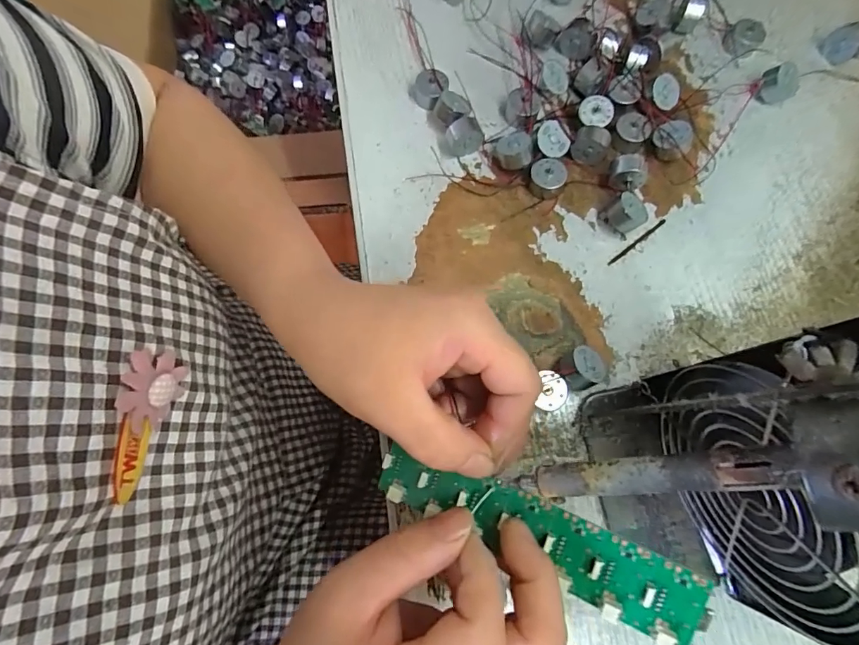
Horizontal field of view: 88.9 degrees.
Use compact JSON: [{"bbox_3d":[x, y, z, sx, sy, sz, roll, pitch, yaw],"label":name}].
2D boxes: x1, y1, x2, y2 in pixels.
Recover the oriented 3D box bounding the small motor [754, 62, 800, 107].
[{"bbox_3d":[0.248,-0.169,0.312,0.019,0.020,0.024,-42,79,-11],"label":"small motor"}]

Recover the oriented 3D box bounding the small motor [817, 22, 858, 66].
[{"bbox_3d":[0.304,-0.204,0.321,0.021,0.020,0.026,-42,79,-11],"label":"small motor"}]

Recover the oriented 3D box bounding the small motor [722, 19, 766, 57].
[{"bbox_3d":[0.233,-0.210,0.326,0.025,0.015,0.021,33,77,8],"label":"small motor"}]

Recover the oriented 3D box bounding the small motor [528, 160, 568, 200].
[{"bbox_3d":[0.079,-0.097,0.294,0.024,0.015,0.022,0,75,-1],"label":"small motor"}]

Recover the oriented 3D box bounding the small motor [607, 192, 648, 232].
[{"bbox_3d":[0.128,-0.069,0.284,0.022,0.020,0.017,41,78,10],"label":"small motor"}]

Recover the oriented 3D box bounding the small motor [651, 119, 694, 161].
[{"bbox_3d":[0.164,-0.123,0.300,0.024,0.017,0.025,0,75,-1],"label":"small motor"}]

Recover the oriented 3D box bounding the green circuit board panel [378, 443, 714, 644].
[{"bbox_3d":[0.040,0.089,0.185,0.135,0.008,0.030,17,74,21],"label":"green circuit board panel"}]

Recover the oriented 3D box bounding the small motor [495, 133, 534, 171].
[{"bbox_3d":[0.057,-0.117,0.297,0.023,0.015,0.026,4,75,0],"label":"small motor"}]

